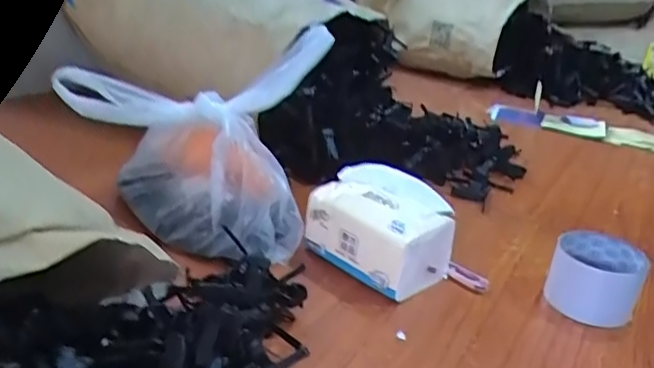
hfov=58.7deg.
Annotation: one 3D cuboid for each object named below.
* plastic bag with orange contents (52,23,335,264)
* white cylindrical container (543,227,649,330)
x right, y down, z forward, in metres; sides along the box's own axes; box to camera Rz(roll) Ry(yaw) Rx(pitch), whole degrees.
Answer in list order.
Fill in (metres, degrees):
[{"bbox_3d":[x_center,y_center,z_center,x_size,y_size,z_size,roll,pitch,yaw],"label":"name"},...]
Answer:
[{"bbox_3d":[-0.139,-0.058,0.647,0.263,0.200,0.150,16,25,19],"label":"plastic bag with orange contents"},{"bbox_3d":[0.276,0.096,0.599,0.083,0.073,0.082,6,24,-3],"label":"white cylindrical container"}]

